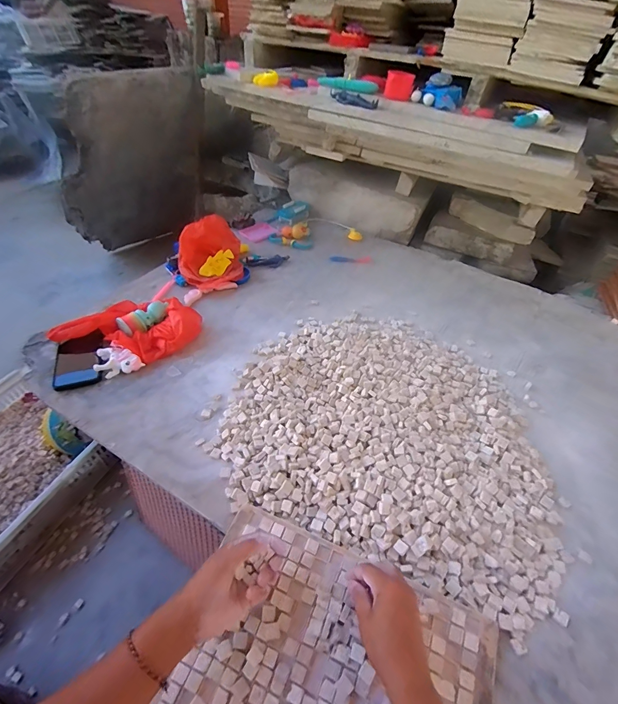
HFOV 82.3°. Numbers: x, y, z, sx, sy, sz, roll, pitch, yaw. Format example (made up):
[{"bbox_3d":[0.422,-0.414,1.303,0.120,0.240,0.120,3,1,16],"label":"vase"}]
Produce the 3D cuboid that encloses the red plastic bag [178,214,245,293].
[{"bbox_3d":[-0.259,-0.265,0.924,0.163,0.131,0.170,-10,47,-13],"label":"red plastic bag"}]

